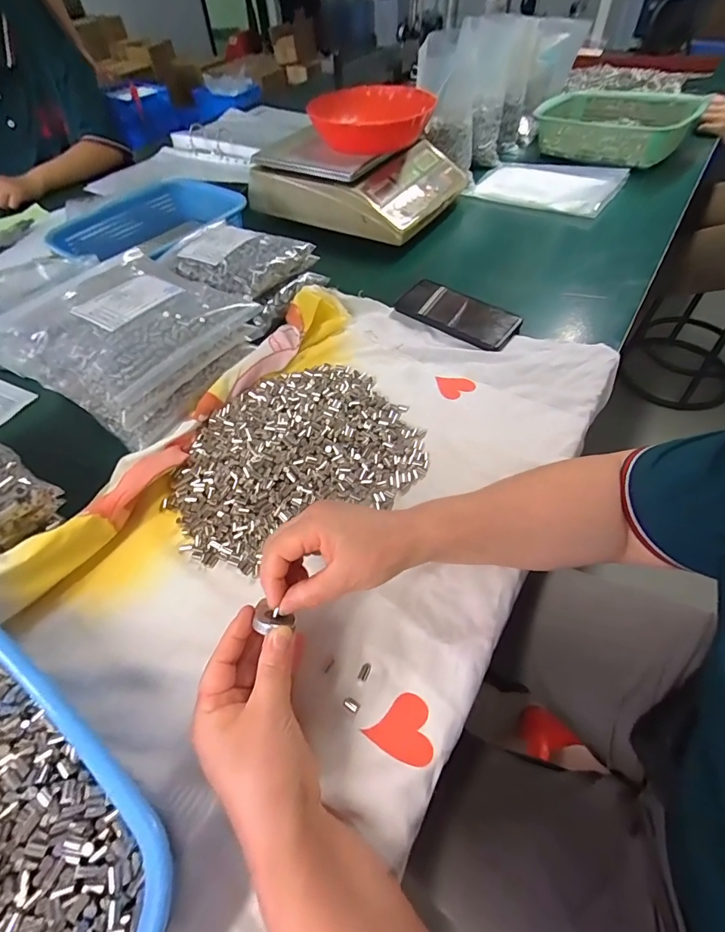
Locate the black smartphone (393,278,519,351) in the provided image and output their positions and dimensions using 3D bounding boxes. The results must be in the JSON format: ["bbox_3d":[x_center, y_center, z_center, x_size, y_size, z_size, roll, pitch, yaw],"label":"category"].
[{"bbox_3d":[0.130,-0.207,0.592,0.160,0.014,0.077,35,62,26],"label":"black smartphone"}]

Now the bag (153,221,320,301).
[{"bbox_3d":[-0.171,-0.275,0.576,0.170,0.039,0.138,24,58,18],"label":"bag"}]

